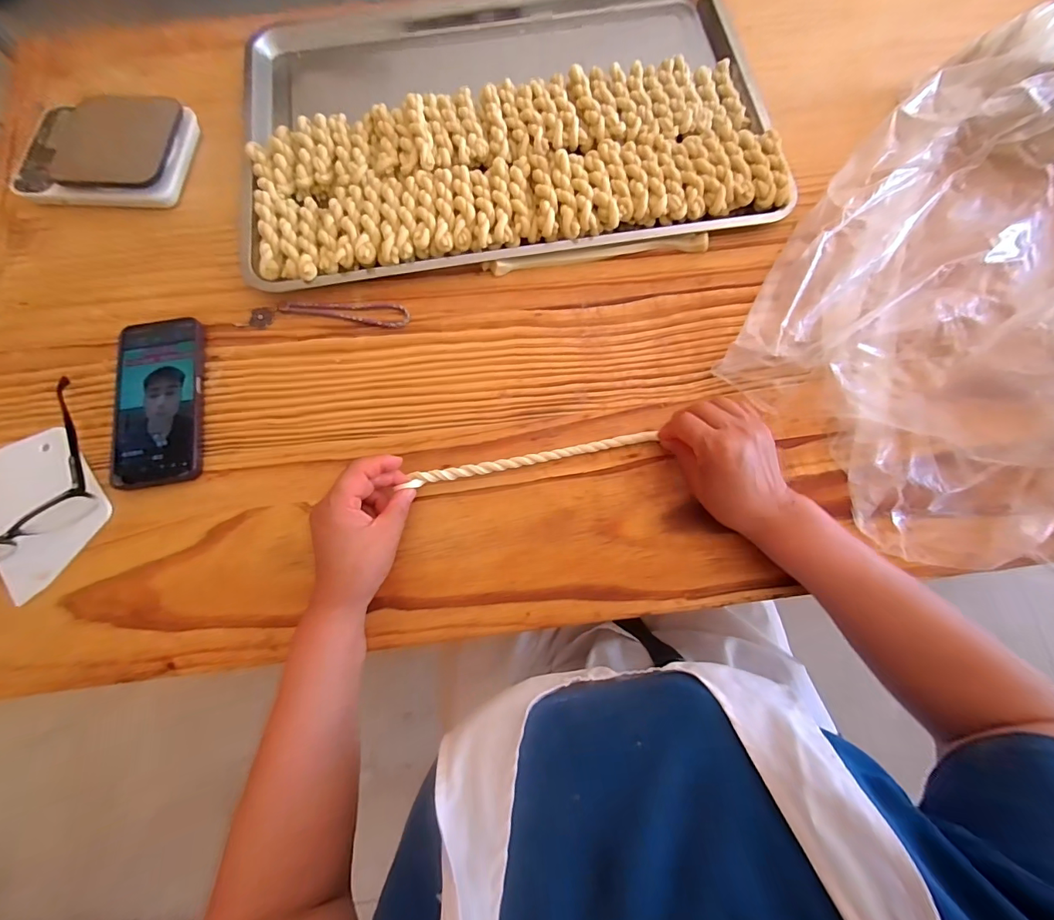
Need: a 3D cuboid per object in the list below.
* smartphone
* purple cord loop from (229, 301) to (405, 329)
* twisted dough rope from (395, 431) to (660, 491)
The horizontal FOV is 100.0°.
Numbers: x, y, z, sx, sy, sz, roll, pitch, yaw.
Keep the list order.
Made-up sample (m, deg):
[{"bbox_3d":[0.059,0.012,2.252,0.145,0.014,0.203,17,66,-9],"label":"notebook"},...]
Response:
[{"bbox_3d":[-0.344,-0.056,0.413,0.076,0.011,0.160,-6,75,-2],"label":"smartphone"},{"bbox_3d":[-0.202,-0.145,0.443,0.166,0.007,0.026,1,75,0],"label":"purple cord loop"},{"bbox_3d":[0.005,-0.002,0.395,0.223,0.012,0.011,-11,75,-5],"label":"twisted dough rope"}]

